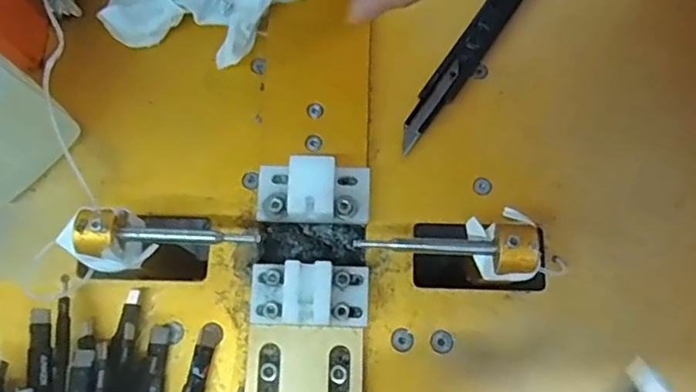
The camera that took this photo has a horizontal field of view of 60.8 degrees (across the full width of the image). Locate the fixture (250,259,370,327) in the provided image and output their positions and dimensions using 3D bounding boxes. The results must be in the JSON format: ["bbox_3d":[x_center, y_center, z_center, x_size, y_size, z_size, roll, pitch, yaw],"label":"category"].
[{"bbox_3d":[-0.017,0.043,0.257,0.050,0.025,0.026,3,76,0],"label":"fixture"}]

